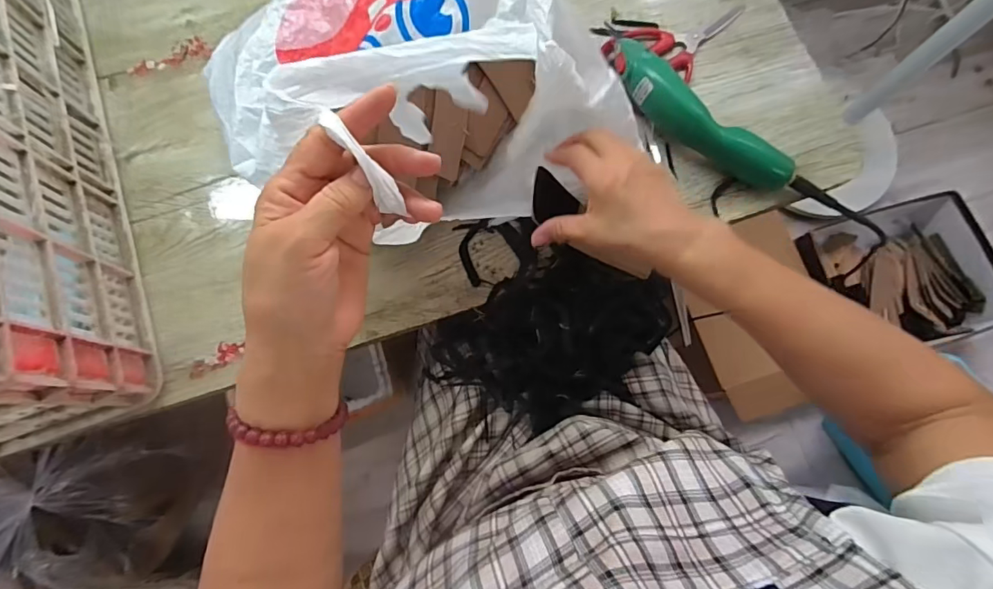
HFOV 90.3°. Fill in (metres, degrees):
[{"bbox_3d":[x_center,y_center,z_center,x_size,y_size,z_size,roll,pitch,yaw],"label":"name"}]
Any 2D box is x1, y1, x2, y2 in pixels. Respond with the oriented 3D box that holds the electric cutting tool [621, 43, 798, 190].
[{"bbox_3d":[0.203,-0.179,0.508,0.223,0.049,0.053,42,79,9],"label":"electric cutting tool"}]

